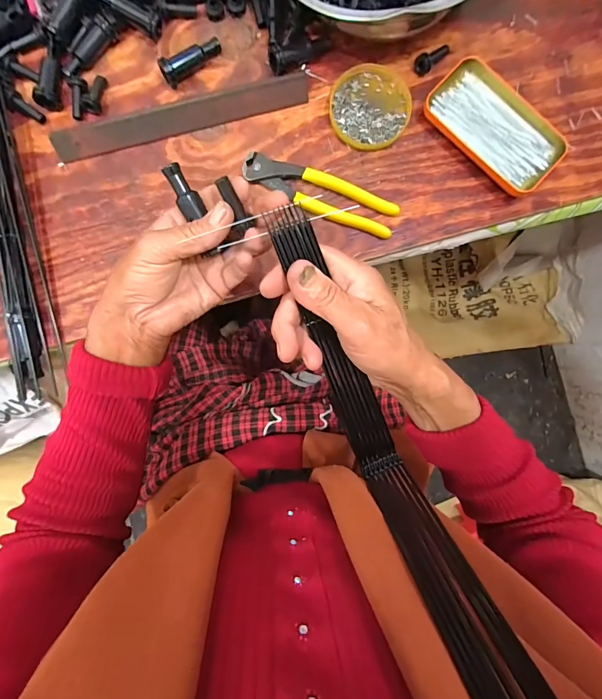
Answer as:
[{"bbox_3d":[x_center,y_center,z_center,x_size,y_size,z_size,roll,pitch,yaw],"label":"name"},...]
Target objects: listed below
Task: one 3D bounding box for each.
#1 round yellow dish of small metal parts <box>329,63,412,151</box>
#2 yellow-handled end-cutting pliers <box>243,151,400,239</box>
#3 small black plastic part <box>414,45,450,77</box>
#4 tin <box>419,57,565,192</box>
[{"bbox_3d":[0.072,-0.253,0.374,0.080,0.010,0.084,1,87,-1],"label":"round yellow dish of small metal parts"},{"bbox_3d":[0.021,-0.162,0.369,0.161,0.013,0.042,22,87,0],"label":"yellow-handled end-cutting pliers"},{"bbox_3d":[0.137,-0.303,0.372,0.040,0.019,0.017,-40,95,-13],"label":"small black plastic part"},{"bbox_3d":[0.199,-0.228,0.367,0.140,0.019,0.071,44,87,1],"label":"tin"}]

